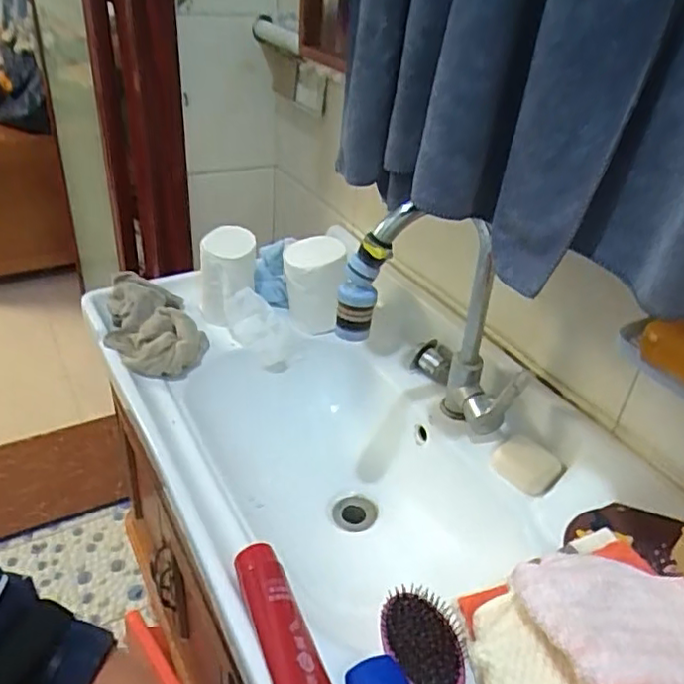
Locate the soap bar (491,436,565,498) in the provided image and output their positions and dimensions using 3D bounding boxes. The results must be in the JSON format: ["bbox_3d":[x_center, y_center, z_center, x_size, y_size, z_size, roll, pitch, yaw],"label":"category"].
[{"bbox_3d":[0.233,0.155,0.792,0.083,0.023,0.060,33,81,40],"label":"soap bar"}]

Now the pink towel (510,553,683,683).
[{"bbox_3d":[0.241,0.231,0.502,0.180,0.062,0.178,-4,35,-11],"label":"pink towel"}]

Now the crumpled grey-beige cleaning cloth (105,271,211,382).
[{"bbox_3d":[-0.282,-0.027,0.961,0.143,0.062,0.211,-5,36,-14],"label":"crumpled grey-beige cleaning cloth"}]

